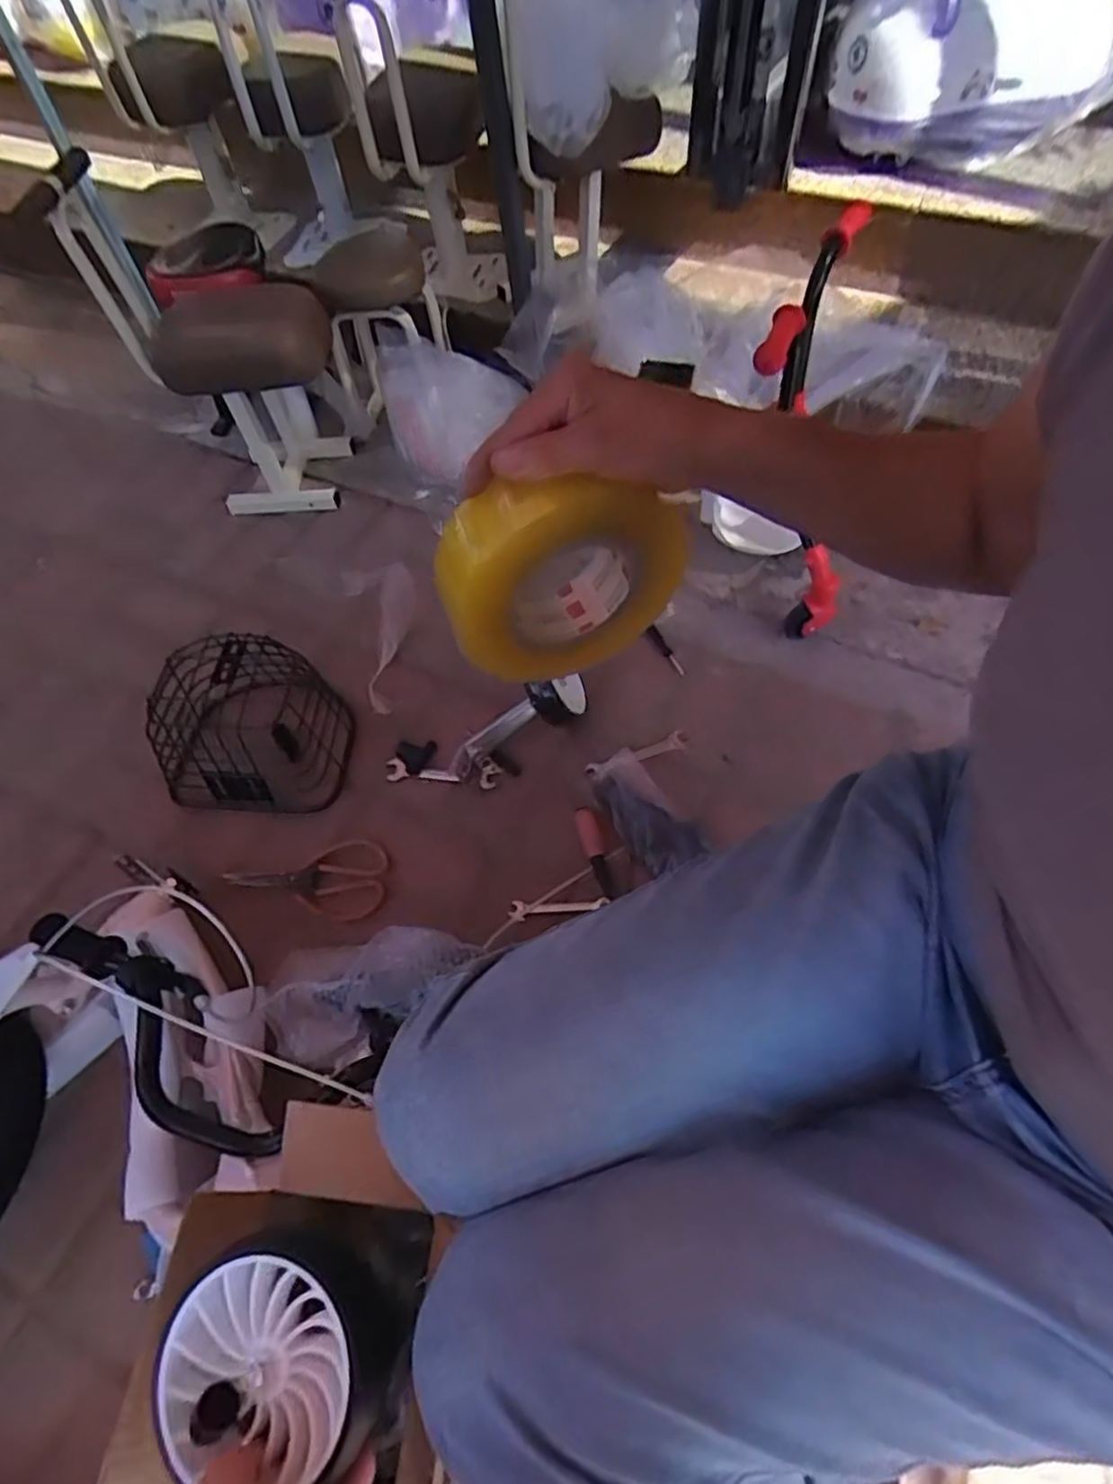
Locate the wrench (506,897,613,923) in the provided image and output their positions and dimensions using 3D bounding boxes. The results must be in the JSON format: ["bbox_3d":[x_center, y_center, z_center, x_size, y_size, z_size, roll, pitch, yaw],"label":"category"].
[{"bbox_3d":[0.002,0.197,0.872,0.120,0.007,0.033,-9,43,0],"label":"wrench"}]

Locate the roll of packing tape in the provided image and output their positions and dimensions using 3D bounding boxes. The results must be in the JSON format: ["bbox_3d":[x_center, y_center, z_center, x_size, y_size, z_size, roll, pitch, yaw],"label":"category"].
[{"bbox_3d":[0.001,-0.107,0.435,0.145,0.132,0.052,-24,60,-13],"label":"roll of packing tape"}]

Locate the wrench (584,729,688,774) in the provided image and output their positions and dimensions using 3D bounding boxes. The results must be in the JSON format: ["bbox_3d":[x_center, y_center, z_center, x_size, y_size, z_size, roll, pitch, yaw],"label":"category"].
[{"bbox_3d":[0.107,0.015,0.954,0.144,0.012,0.025,-19,59,-9],"label":"wrench"}]

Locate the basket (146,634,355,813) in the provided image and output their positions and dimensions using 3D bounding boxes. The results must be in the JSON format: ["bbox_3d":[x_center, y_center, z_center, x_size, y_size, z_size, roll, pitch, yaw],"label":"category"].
[{"bbox_3d":[-0.407,-0.030,0.971,0.220,0.158,0.204,5,58,6],"label":"basket"}]

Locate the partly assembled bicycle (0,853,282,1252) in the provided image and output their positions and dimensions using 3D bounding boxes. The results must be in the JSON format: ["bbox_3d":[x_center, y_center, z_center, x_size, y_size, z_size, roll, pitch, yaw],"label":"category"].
[{"bbox_3d":[-0.567,0.343,0.702,0.528,0.133,0.396,-22,59,-10],"label":"partly assembled bicycle"}]

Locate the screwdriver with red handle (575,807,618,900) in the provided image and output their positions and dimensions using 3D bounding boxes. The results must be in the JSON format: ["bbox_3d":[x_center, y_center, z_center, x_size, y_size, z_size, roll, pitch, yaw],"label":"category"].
[{"bbox_3d":[0.050,0.138,0.892,0.024,0.022,0.140,-16,73,-9],"label":"screwdriver with red handle"}]

